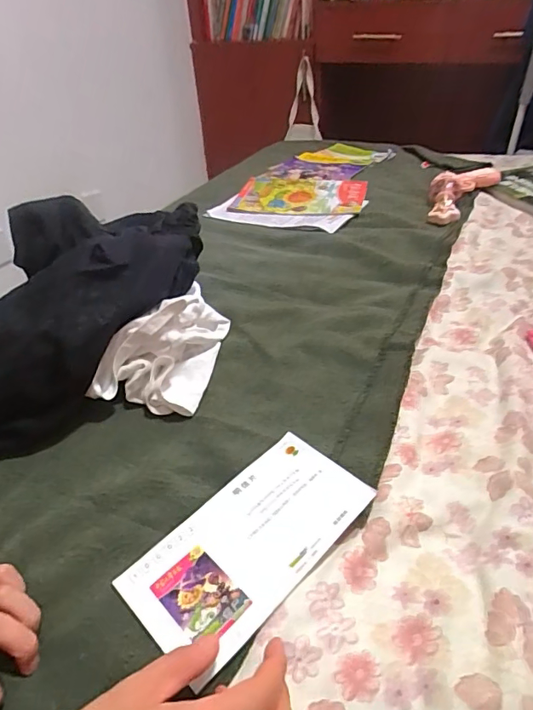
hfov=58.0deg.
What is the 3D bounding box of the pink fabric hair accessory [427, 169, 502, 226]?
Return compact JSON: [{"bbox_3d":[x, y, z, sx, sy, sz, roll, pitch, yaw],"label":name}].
[{"bbox_3d":[0.390,-0.342,1.000,0.115,0.036,0.273,24,45,32],"label":"pink fabric hair accessory"}]

